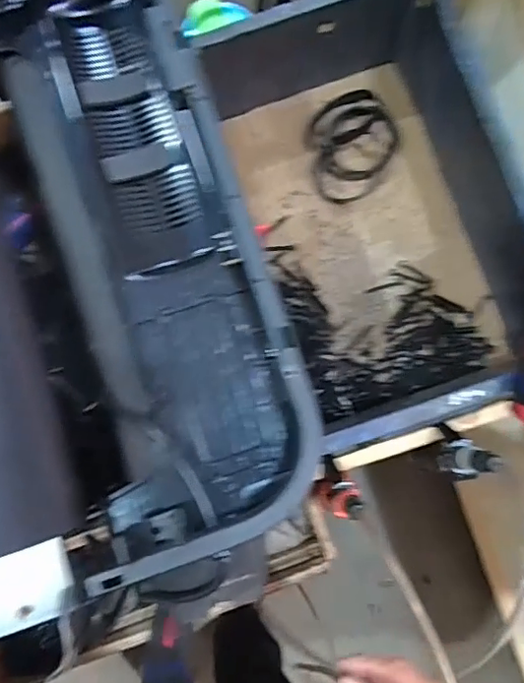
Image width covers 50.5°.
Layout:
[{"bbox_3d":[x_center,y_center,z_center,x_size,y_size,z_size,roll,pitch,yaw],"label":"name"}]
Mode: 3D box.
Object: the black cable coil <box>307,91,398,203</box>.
[{"bbox_3d":[0.123,-0.263,0.726,0.110,0.059,0.131,-11,83,-2],"label":"black cable coil"}]

